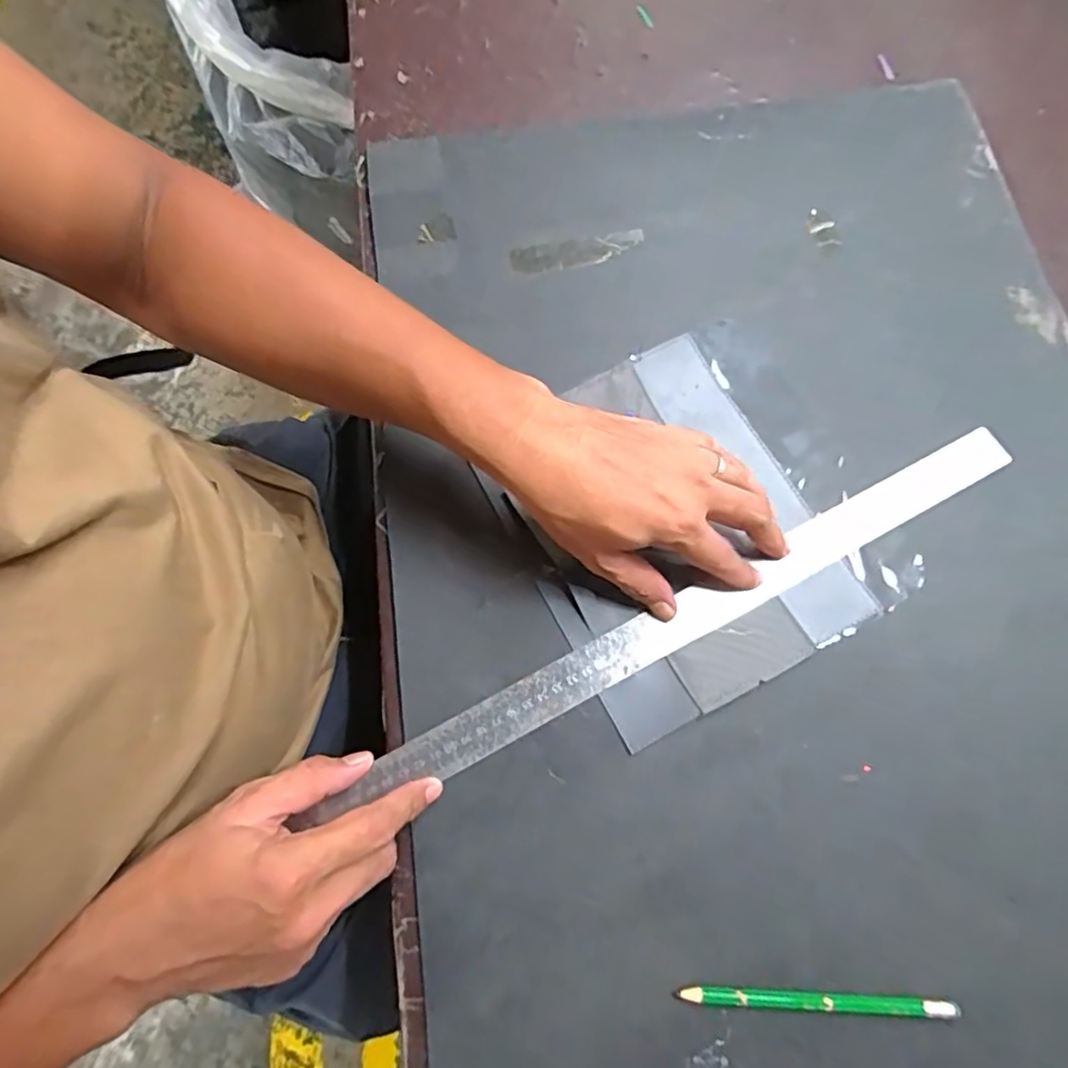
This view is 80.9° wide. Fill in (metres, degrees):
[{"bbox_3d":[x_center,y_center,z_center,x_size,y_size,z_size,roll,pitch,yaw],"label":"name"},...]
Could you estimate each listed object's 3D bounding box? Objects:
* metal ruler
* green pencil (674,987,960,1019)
[{"bbox_3d":[0.094,0.050,0.380,0.469,0.007,0.030,-27,75,-8],"label":"metal ruler"},{"bbox_3d":[0.144,0.237,0.317,0.138,0.004,0.008,2,73,2],"label":"green pencil"}]

